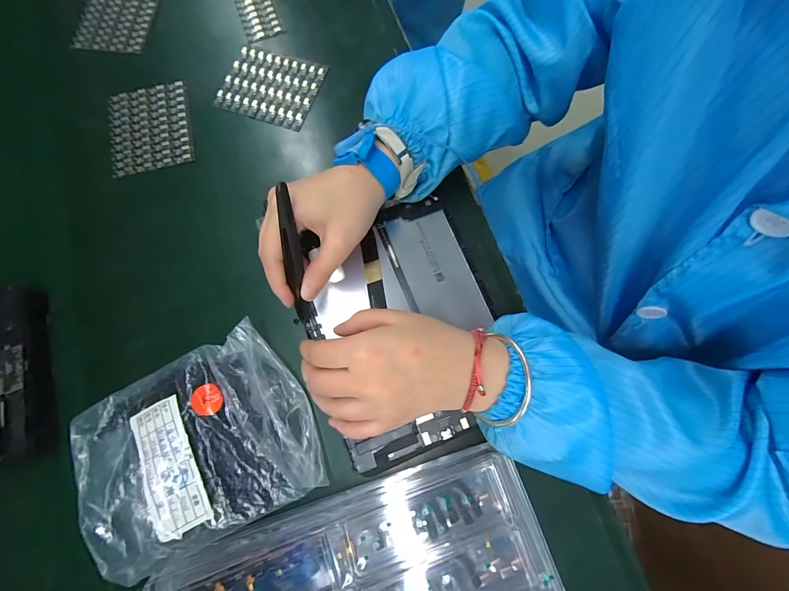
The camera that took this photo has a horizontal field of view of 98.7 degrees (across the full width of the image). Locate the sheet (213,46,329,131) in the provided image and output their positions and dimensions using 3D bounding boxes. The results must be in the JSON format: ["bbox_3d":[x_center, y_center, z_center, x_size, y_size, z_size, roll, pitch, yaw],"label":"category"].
[{"bbox_3d":[-0.131,-0.220,0.358,0.096,0.010,0.080,18,80,7],"label":"sheet"}]

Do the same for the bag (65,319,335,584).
[{"bbox_3d":[-0.152,0.116,0.265,0.170,0.032,0.142,-28,78,-2],"label":"bag"}]

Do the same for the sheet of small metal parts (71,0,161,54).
[{"bbox_3d":[-0.308,-0.313,0.378,0.079,0.005,0.093,8,82,0],"label":"sheet of small metal parts"}]

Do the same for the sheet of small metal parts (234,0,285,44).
[{"bbox_3d":[-0.166,-0.333,0.388,0.054,0.011,0.102,-25,78,-2],"label":"sheet of small metal parts"}]

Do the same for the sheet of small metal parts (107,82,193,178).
[{"bbox_3d":[-0.251,-0.173,0.349,0.078,0.004,0.095,-13,80,-3],"label":"sheet of small metal parts"}]

